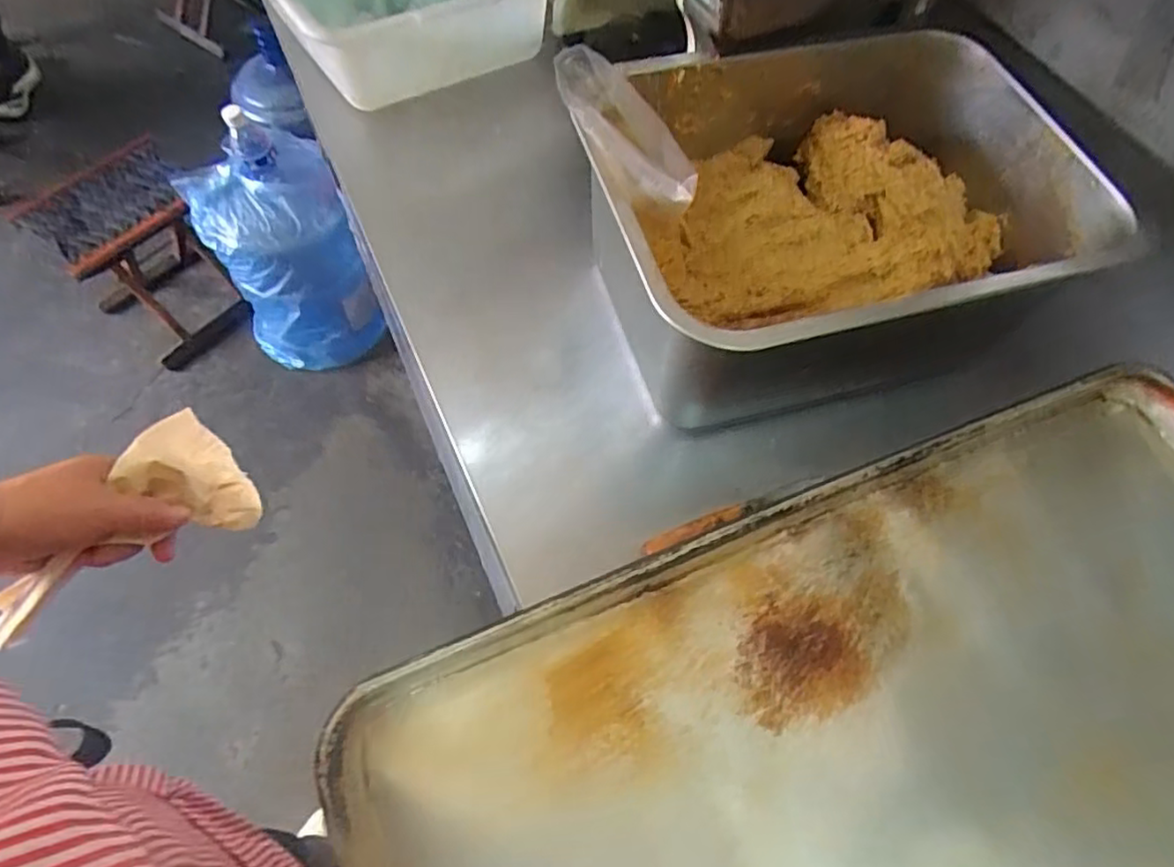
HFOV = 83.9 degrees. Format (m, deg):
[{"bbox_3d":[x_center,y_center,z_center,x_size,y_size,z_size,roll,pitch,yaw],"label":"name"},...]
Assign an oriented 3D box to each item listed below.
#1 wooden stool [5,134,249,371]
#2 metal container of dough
[{"bbox_3d":[-0.942,-0.375,1.407,0.284,0.320,0.297,-36,70,-20],"label":"wooden stool"},{"bbox_3d":[0.190,-0.170,0.515,0.364,0.145,0.275,-14,64,-11],"label":"metal container of dough"}]

